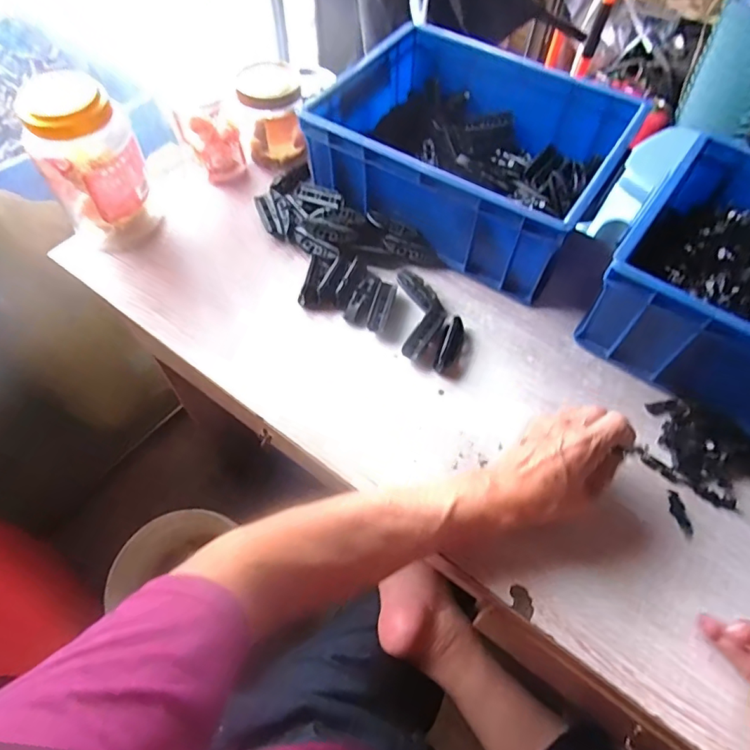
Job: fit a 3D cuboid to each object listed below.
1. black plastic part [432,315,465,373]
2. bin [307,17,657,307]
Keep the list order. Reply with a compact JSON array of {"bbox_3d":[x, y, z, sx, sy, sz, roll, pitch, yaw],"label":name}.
[{"bbox_3d":[0.083,-0.034,0.545,0.023,0.018,0.066,18,61,9],"label":"black plastic part"},{"bbox_3d":[0.121,-0.285,0.624,0.327,0.109,0.270,29,63,15],"label":"bin"}]

